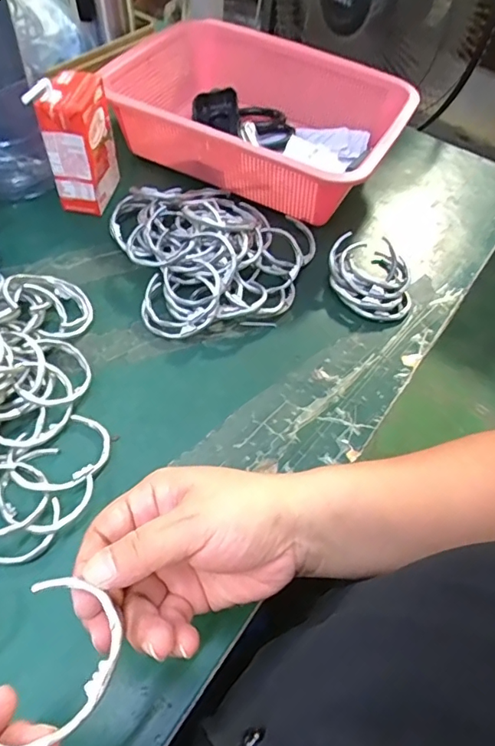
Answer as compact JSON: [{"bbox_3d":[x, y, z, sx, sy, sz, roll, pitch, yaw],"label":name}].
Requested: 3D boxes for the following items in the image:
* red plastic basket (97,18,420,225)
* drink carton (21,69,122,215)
[{"bbox_3d":[0.014,-0.277,0.559,0.303,0.088,0.217,29,56,15],"label":"red plastic basket"},{"bbox_3d":[-0.160,-0.215,0.484,0.041,0.118,0.073,12,54,4],"label":"drink carton"}]

